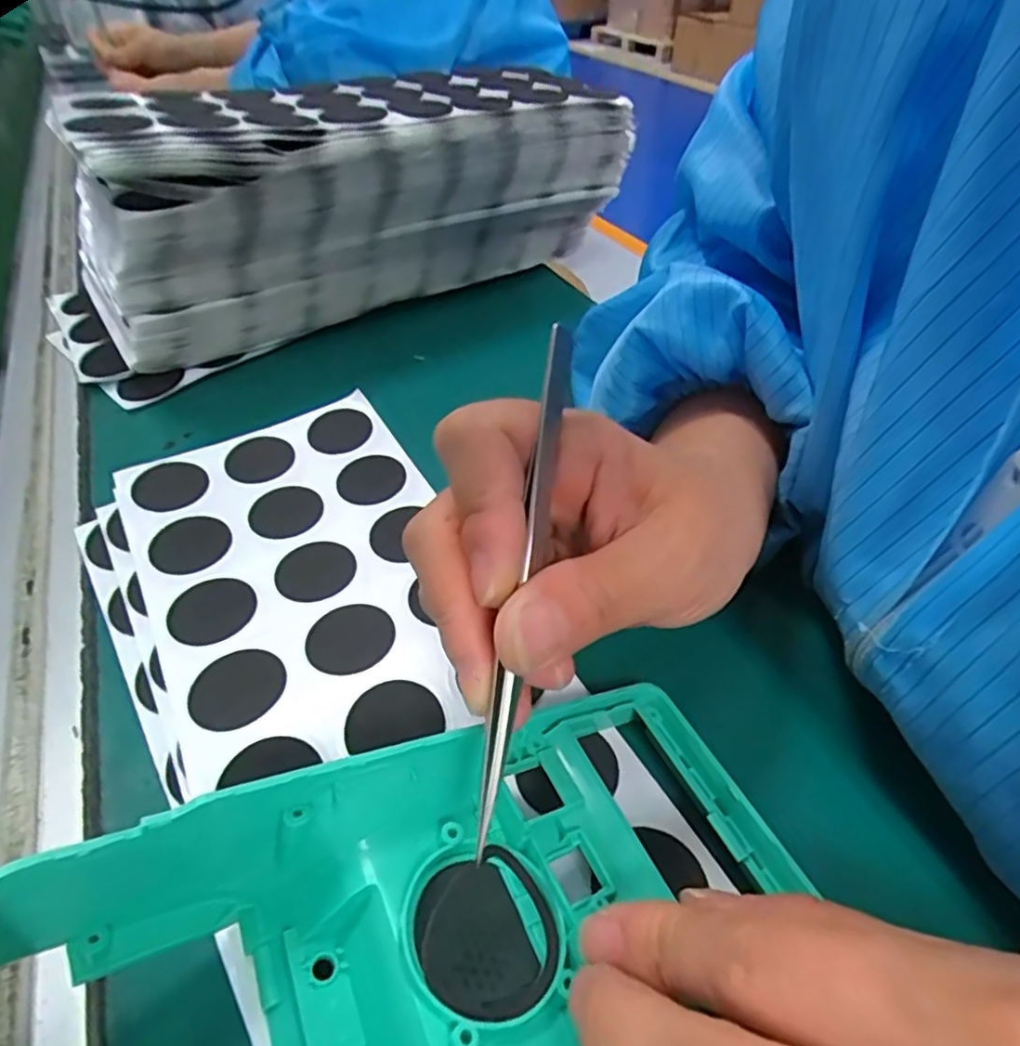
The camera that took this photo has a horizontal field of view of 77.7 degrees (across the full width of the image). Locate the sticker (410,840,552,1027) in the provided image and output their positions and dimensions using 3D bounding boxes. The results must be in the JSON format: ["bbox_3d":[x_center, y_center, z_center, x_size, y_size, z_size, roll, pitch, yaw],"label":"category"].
[{"bbox_3d":[-0.005,0.093,0.144,0.032,0.005,0.032,13,36,-10],"label":"sticker"}]

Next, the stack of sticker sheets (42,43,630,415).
[{"bbox_3d":[-0.097,-0.190,0.369,0.334,0.109,0.127,-24,49,-21],"label":"stack of sticker sheets"}]

